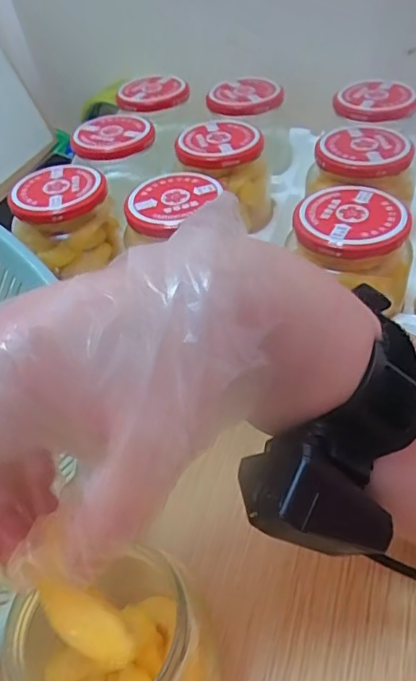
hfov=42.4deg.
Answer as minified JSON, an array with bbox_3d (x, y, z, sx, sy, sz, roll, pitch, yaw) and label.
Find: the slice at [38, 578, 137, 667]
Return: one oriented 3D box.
[{"bbox_3d":[-0.040,0.096,0.182,0.036,0.008,0.015,38,53,-3],"label":"slice"}]

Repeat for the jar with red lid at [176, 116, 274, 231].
[{"bbox_3d":[0.015,-0.139,0.450,0.074,0.068,0.065,6,46,12],"label":"jar with red lid"}]

